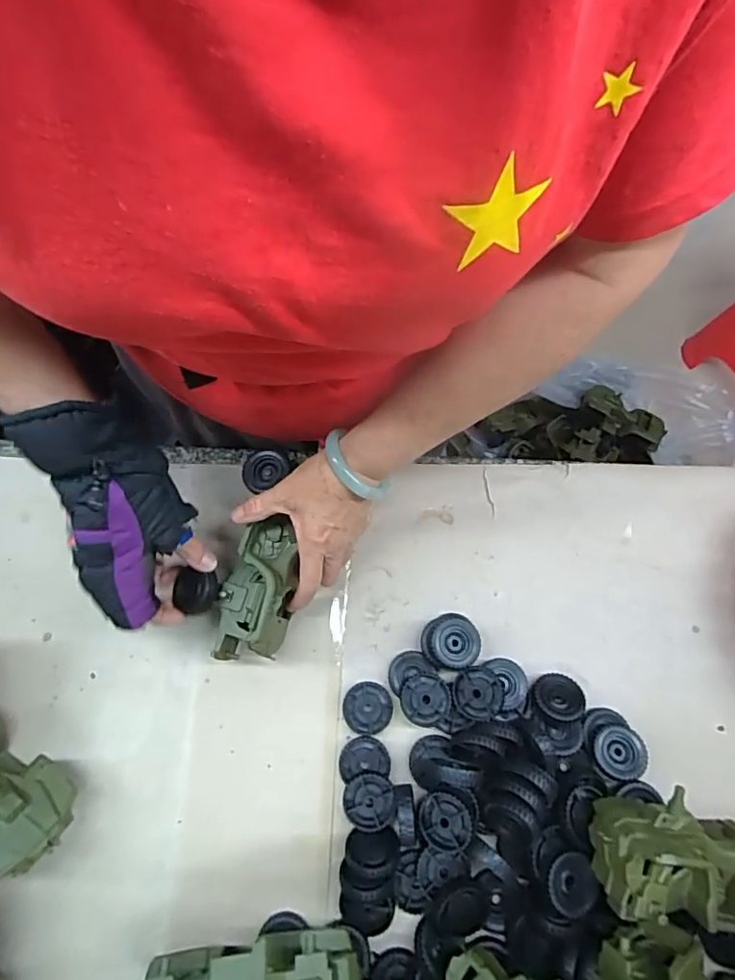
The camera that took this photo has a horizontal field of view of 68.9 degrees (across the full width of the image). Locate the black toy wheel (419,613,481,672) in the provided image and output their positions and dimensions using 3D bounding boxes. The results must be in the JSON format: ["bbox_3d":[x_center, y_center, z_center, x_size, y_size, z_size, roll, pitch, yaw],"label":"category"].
[{"bbox_3d":[0.074,0.135,0.478,0.049,0.019,0.048,0,72,0],"label":"black toy wheel"}]

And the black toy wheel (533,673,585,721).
[{"bbox_3d":[0.169,0.183,0.473,0.042,0.014,0.042,-2,61,3],"label":"black toy wheel"}]

